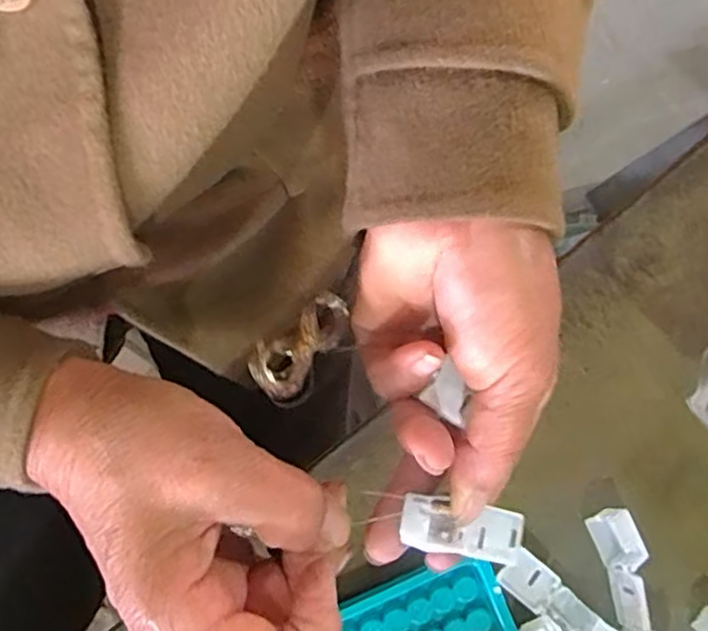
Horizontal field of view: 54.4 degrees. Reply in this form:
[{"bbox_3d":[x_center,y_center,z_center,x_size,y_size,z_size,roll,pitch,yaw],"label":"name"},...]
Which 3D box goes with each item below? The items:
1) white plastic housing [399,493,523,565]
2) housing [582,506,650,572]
[{"bbox_3d":[0.041,0.077,0.247,0.055,0.009,0.019,23,77,-36],"label":"white plastic housing"},{"bbox_3d":[0.121,0.103,0.318,0.017,0.015,0.027,-24,87,-6],"label":"housing"}]

